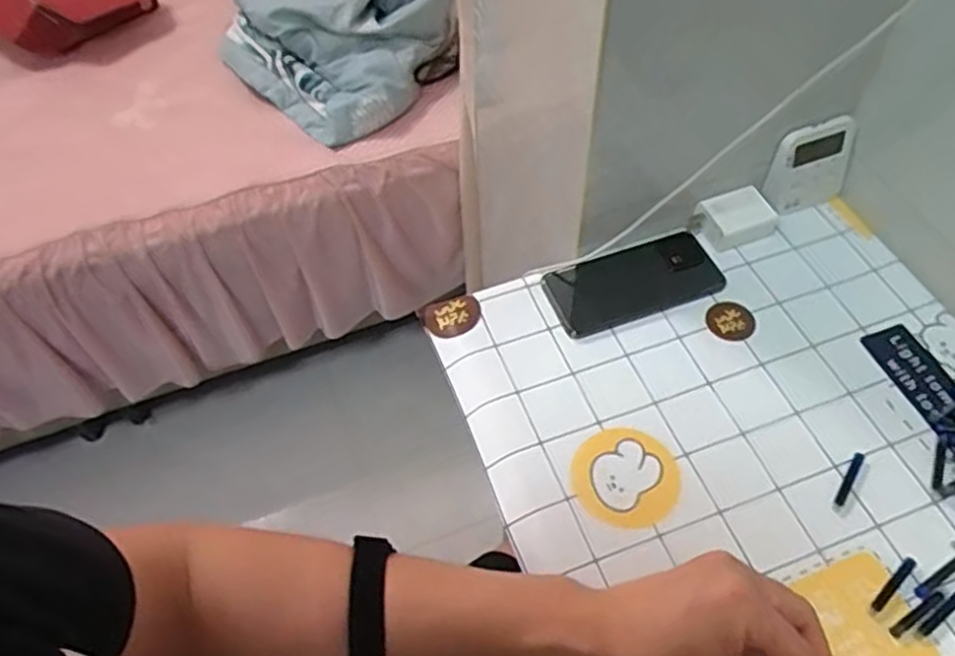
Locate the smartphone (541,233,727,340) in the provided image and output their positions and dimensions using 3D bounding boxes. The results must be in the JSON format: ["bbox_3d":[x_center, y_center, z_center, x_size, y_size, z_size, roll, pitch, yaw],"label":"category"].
[{"bbox_3d":[0.137,-0.040,0.626,0.149,0.004,0.072,-17,56,-8],"label":"smartphone"}]

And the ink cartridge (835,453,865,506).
[{"bbox_3d":[0.270,0.109,0.519,0.008,0.004,0.047,28,62,21],"label":"ink cartridge"}]

